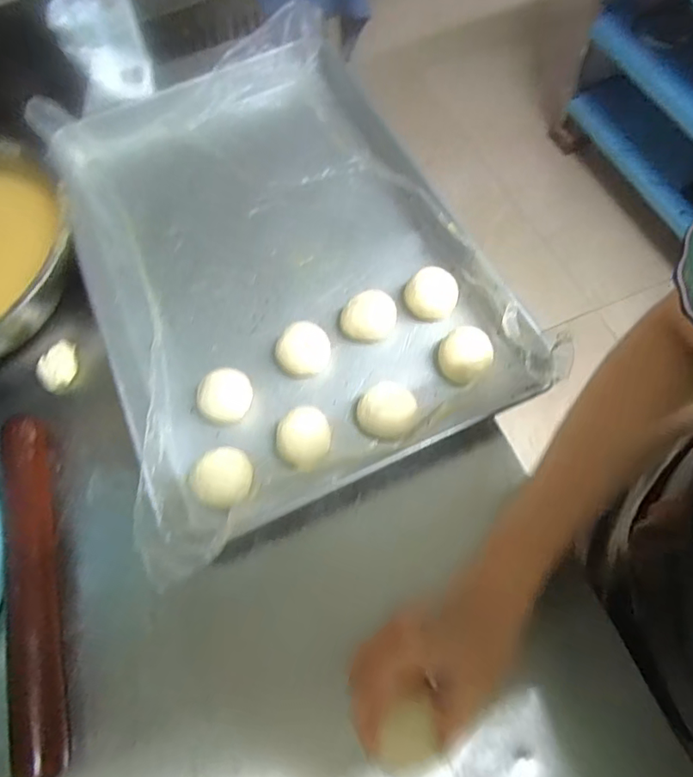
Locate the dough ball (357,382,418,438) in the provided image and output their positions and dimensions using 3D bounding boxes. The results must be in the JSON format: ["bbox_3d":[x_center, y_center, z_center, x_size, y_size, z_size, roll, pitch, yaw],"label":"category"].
[{"bbox_3d":[0.040,0.023,0.530,0.052,0.040,0.050,22,69,15],"label":"dough ball"}]

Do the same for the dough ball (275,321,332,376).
[{"bbox_3d":[-0.045,-0.040,0.567,0.057,0.034,0.051,9,66,10],"label":"dough ball"}]

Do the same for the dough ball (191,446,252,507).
[{"bbox_3d":[-0.118,0.084,0.510,0.051,0.029,0.054,-2,65,5],"label":"dough ball"}]

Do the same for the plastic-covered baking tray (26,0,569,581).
[{"bbox_3d":[-0.096,-0.169,0.610,0.401,0.075,0.634,-24,65,-5],"label":"plastic-covered baking tray"}]

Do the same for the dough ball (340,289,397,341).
[{"bbox_3d":[0.024,-0.078,0.579,0.061,0.038,0.048,0,66,5],"label":"dough ball"}]

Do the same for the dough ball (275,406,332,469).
[{"bbox_3d":[-0.041,0.049,0.522,0.054,0.031,0.061,18,68,13],"label":"dough ball"}]

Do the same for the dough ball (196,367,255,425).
[{"bbox_3d":[-0.125,0.008,0.550,0.055,0.032,0.048,-32,66,-9],"label":"dough ball"}]

